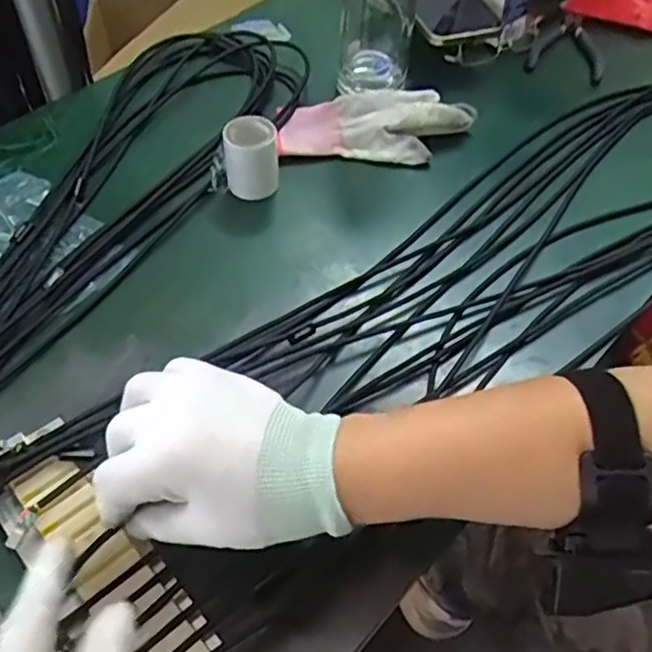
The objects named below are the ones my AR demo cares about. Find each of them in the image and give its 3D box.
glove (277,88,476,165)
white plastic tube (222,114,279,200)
[{"bbox_3d":[0.045,-0.185,0.584,0.164,0.029,0.087,2,52,0],"label":"glove"},{"bbox_3d":[-0.059,-0.134,0.517,0.041,0.044,0.038,-2,52,-3],"label":"white plastic tube"}]

